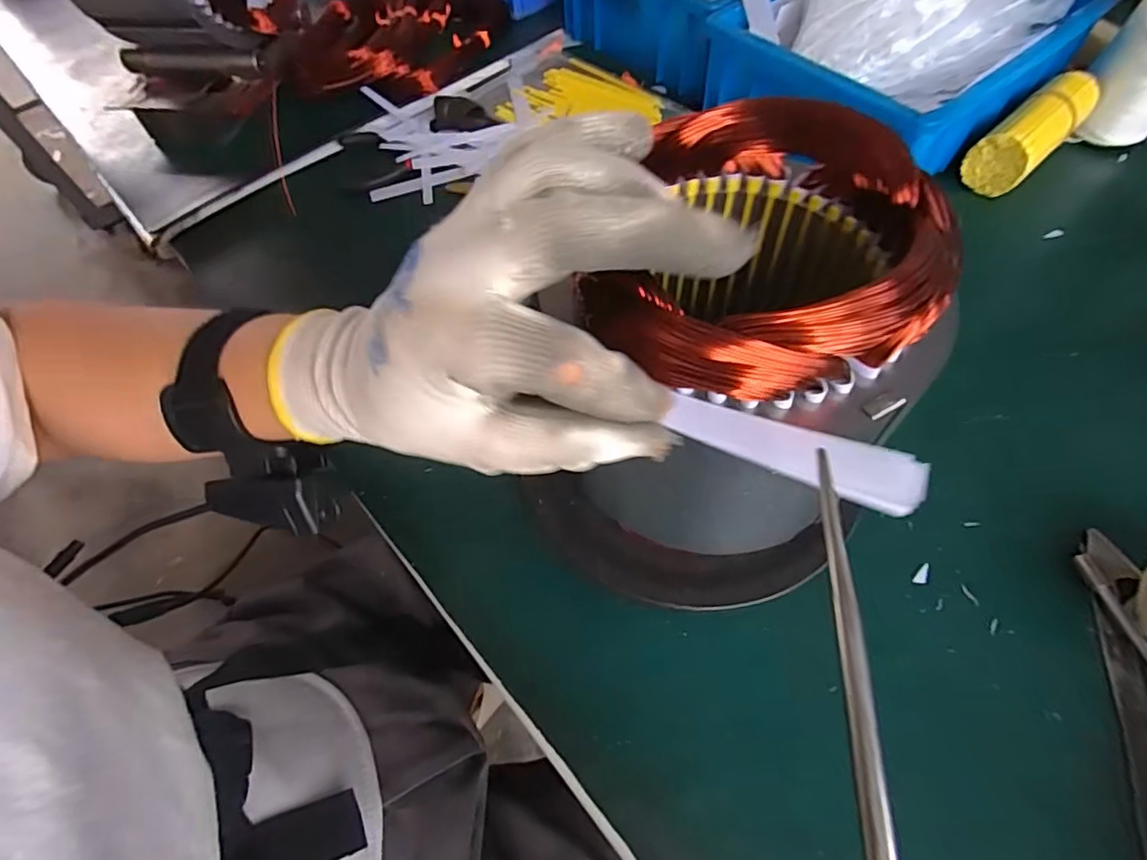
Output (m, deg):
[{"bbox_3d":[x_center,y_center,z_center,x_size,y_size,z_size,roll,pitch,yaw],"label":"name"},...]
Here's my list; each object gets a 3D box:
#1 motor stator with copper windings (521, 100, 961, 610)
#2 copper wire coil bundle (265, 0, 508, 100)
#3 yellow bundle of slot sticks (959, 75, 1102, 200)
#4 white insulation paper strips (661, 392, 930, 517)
[{"bbox_3d":[0.067,-0.021,0.258,0.134,0.172,0.155,30,65,20],"label":"motor stator with copper windings"},{"bbox_3d":[-0.181,-0.387,0.560,0.181,0.040,0.216,23,63,16],"label":"copper wire coil bundle"},{"bbox_3d":[0.357,-0.230,0.448,0.118,0.049,0.041,-39,64,-18],"label":"yellow bundle of slot sticks"},{"bbox_3d":[0.068,0.006,0.180,0.076,0.007,0.017,19,62,20],"label":"white insulation paper strips"}]

